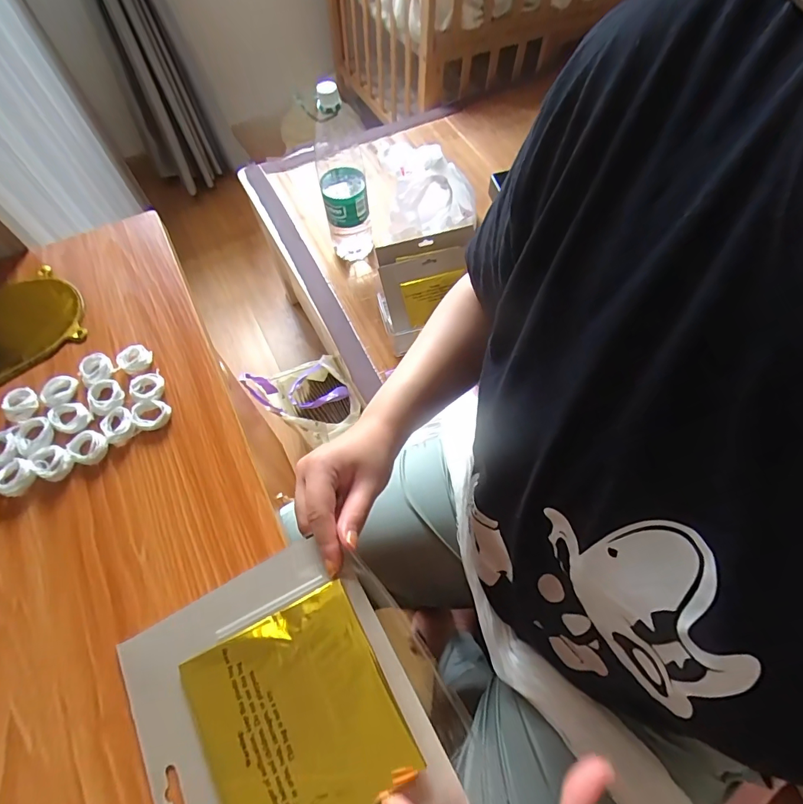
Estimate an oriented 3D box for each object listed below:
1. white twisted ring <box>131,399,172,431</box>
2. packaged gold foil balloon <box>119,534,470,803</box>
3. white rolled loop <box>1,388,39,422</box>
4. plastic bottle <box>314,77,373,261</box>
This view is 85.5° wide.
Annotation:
[{"bbox_3d":[-0.219,0.010,0.380,0.030,0.008,0.026,-8,61,-3],"label":"white twisted ring"},{"bbox_3d":[-0.076,0.203,0.278,0.162,0.014,0.189,-27,64,-13],"label":"packaged gold foil balloon"},{"bbox_3d":[-0.341,0.001,0.389,0.040,0.009,0.027,39,69,20],"label":"white rolled loop"},{"bbox_3d":[-0.109,-0.409,0.838,0.086,0.389,0.087,-14,62,-5],"label":"plastic bottle"}]

